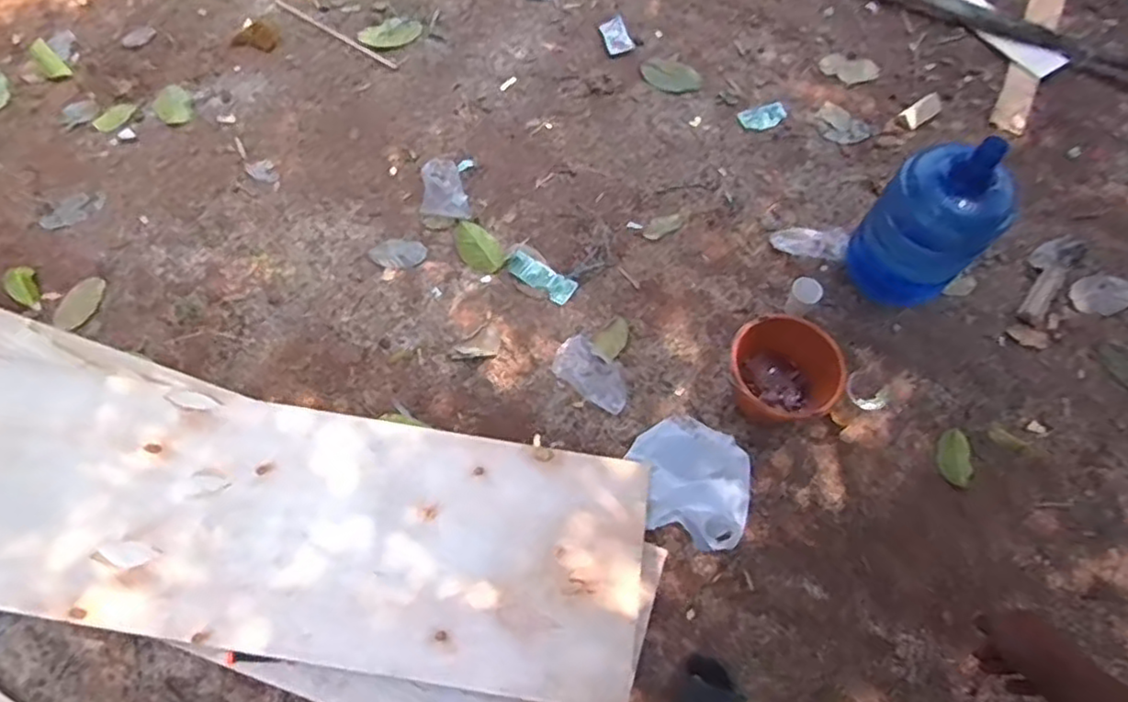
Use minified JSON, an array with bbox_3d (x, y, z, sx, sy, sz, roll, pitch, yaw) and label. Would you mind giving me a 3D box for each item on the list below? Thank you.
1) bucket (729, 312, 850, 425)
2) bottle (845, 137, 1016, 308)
[{"bbox_3d":[0.489,0.050,1.531,0.246,0.175,0.192,33,70,15],"label":"bucket"},{"bbox_3d":[0.847,-0.297,1.545,0.255,0.473,0.235,36,71,16],"label":"bottle"}]

